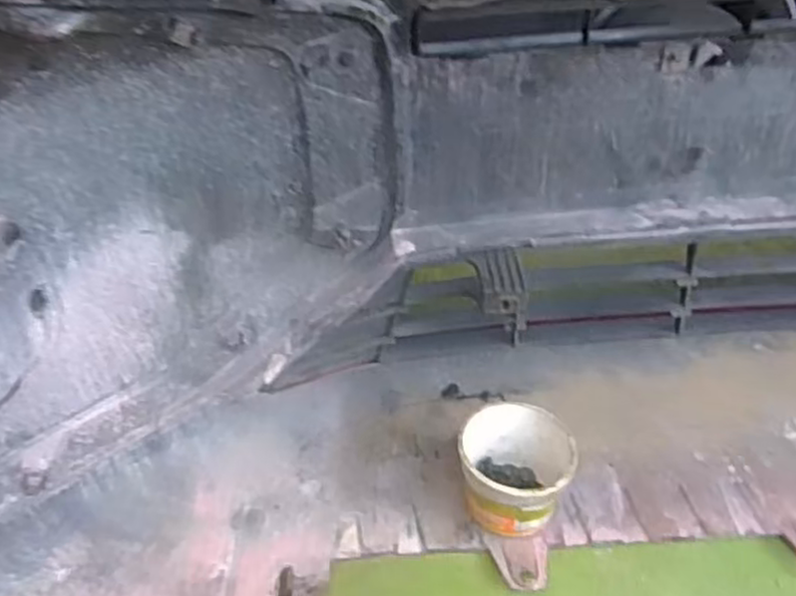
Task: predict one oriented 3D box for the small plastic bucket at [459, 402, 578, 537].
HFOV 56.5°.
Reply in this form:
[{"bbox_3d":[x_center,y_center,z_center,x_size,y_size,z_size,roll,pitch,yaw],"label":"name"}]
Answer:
[{"bbox_3d":[0.100,0.150,0.627,0.086,0.082,0.092,-1,44,1],"label":"small plastic bucket"}]

